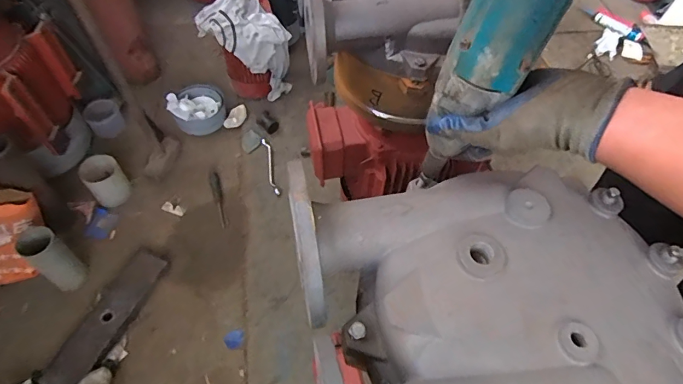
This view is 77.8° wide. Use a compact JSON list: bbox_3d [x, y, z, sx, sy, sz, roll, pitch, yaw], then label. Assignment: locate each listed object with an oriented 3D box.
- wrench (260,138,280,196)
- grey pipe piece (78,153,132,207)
[{"bbox_3d":[-0.246,-0.090,1.466,0.027,0.029,0.243,-11,56,-10],"label":"wrench"},{"bbox_3d":[-0.739,-0.034,1.334,0.114,0.128,0.122,-37,64,-25],"label":"grey pipe piece"}]

